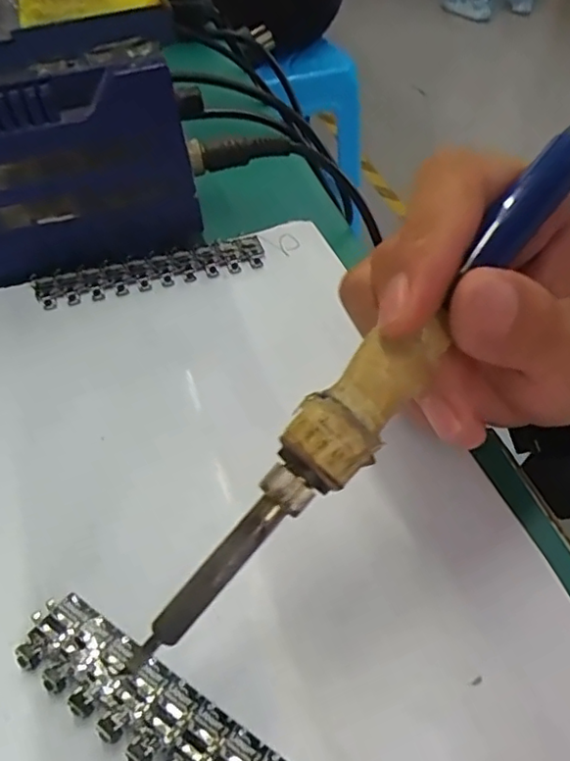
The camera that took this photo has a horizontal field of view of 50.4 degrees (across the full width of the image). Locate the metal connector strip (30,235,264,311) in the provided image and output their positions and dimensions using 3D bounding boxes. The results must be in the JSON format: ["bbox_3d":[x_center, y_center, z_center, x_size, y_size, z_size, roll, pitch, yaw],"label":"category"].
[{"bbox_3d":[-0.064,-0.053,0.293,0.107,0.008,0.023,-10,49,-11],"label":"metal connector strip"}]

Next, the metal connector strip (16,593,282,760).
[{"bbox_3d":[-0.030,0.097,0.167,0.110,0.008,0.023,28,53,21],"label":"metal connector strip"}]

